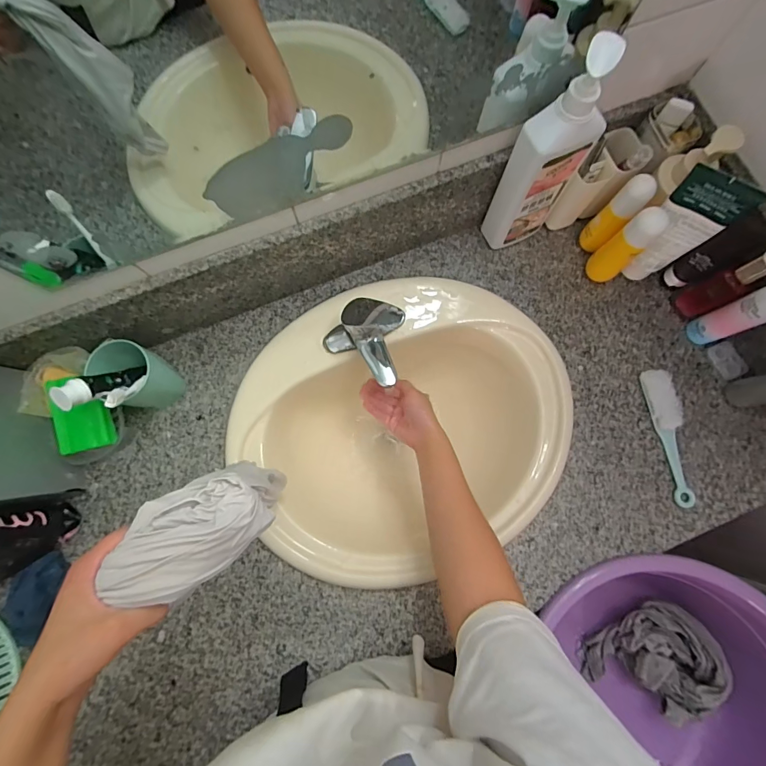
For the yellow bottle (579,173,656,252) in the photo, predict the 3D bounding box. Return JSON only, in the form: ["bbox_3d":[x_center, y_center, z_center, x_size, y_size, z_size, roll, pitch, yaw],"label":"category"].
[{"bbox_3d":[0.351,-0.252,0.582,0.040,0.130,0.044,0,80,0],"label":"yellow bottle"}]

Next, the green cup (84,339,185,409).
[{"bbox_3d":[-0.361,-0.009,0.560,0.078,0.108,0.083,0,80,0],"label":"green cup"}]

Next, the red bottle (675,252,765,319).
[{"bbox_3d":[0.496,-0.139,0.555,0.033,0.156,0.044,-30,81,-5],"label":"red bottle"}]

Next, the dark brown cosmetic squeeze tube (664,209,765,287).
[{"bbox_3d":[0.489,-0.185,0.564,0.039,0.141,0.054,-32,81,-6],"label":"dark brown cosmetic squeeze tube"}]

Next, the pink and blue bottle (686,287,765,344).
[{"bbox_3d":[0.516,-0.099,0.546,0.041,0.168,0.044,0,80,0],"label":"pink and blue bottle"}]

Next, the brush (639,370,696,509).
[{"bbox_3d":[0.444,0.080,0.583,0.044,0.020,0.205,-8,80,-1],"label":"brush"}]

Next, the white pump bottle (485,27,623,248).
[{"bbox_3d":[0.220,-0.294,0.516,0.096,0.307,0.049,-25,81,-4],"label":"white pump bottle"}]

